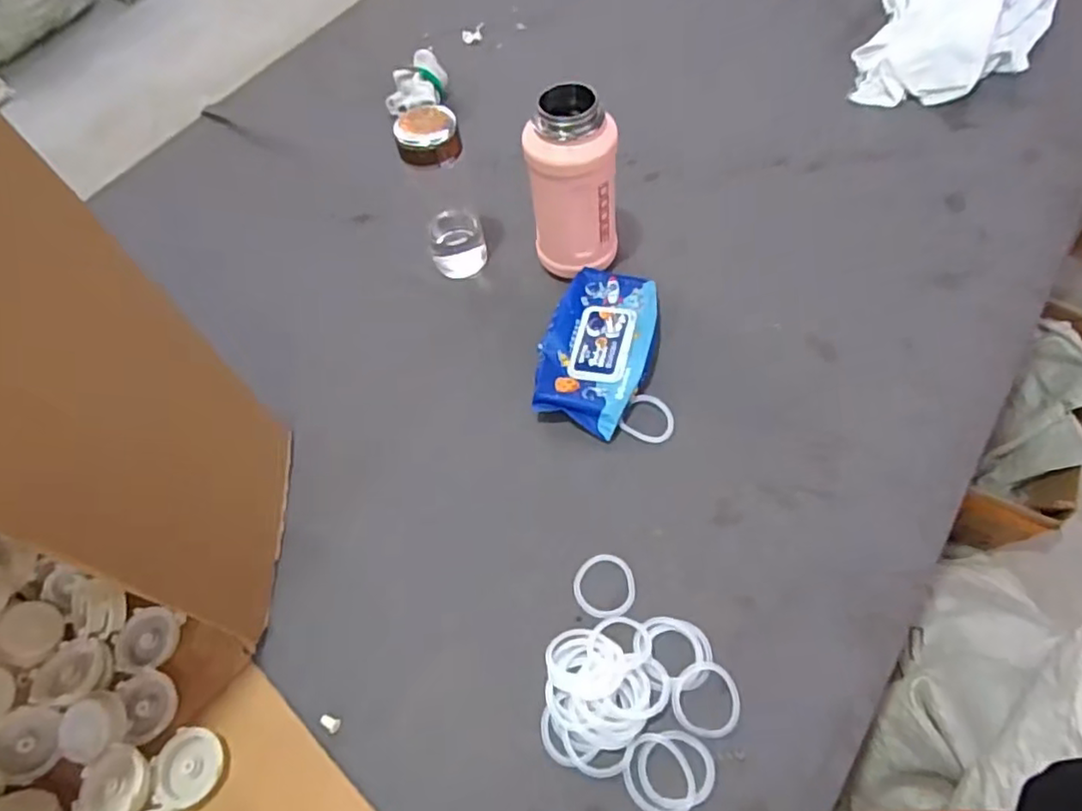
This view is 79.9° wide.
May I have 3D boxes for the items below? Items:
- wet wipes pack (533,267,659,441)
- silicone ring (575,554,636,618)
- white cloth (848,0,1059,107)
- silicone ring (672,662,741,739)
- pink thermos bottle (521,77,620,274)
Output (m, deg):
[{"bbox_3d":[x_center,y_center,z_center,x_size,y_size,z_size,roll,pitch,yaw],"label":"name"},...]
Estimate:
[{"bbox_3d":[0.063,-0.065,0.717,0.118,0.031,0.194,17,62,15],"label":"wet wipes pack"},{"bbox_3d":[0.059,0.167,0.600,0.055,0.006,0.059,-3,59,4],"label":"silicone ring"},{"bbox_3d":[0.624,-0.574,0.963,0.235,0.054,0.413,23,64,18],"label":"white cloth"},{"bbox_3d":[0.137,0.244,0.537,0.056,0.013,0.056,-3,59,4],"label":"silicone ring"},{"bbox_3d":[0.038,-0.238,0.722,0.083,0.207,0.086,37,69,24],"label":"pink thermos bottle"}]

